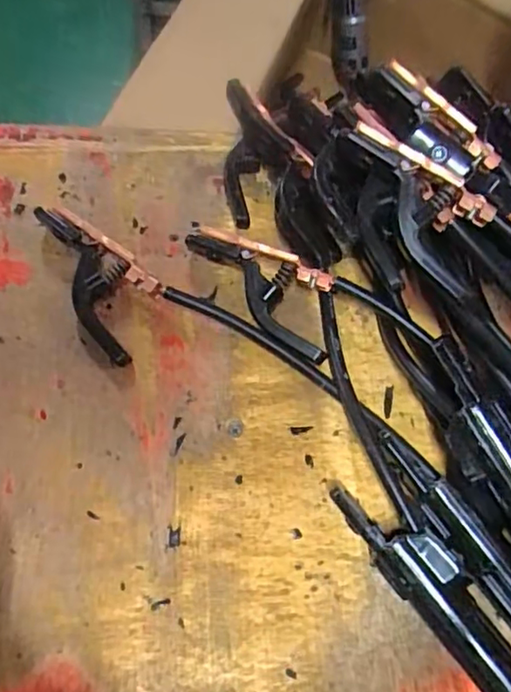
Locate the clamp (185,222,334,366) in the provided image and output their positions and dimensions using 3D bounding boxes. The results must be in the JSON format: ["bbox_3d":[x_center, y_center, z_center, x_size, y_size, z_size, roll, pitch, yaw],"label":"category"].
[{"bbox_3d":[0.004,-0.043,0.377,0.120,0.030,0.047,39,69,12],"label":"clamp"}]

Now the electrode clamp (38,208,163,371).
[{"bbox_3d":[-0.102,-0.043,0.371,0.049,0.025,0.108,-39,75,-19],"label":"electrode clamp"}]

